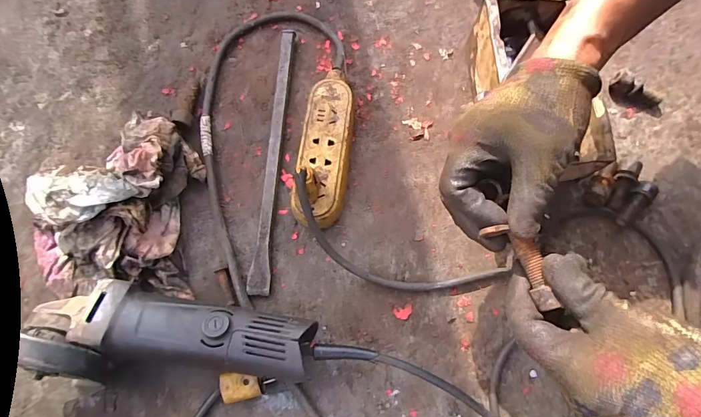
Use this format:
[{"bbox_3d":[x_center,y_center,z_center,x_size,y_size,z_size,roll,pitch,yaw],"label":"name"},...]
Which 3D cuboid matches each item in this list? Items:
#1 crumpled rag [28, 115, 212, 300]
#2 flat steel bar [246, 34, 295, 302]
[{"bbox_3d":[-0.259,-0.011,0.406,0.177,0.074,0.213,-3,75,-1],"label":"crumpled rag"},{"bbox_3d":[-0.088,-0.065,0.452,0.023,0.016,0.328,4,75,1],"label":"flat steel bar"}]

